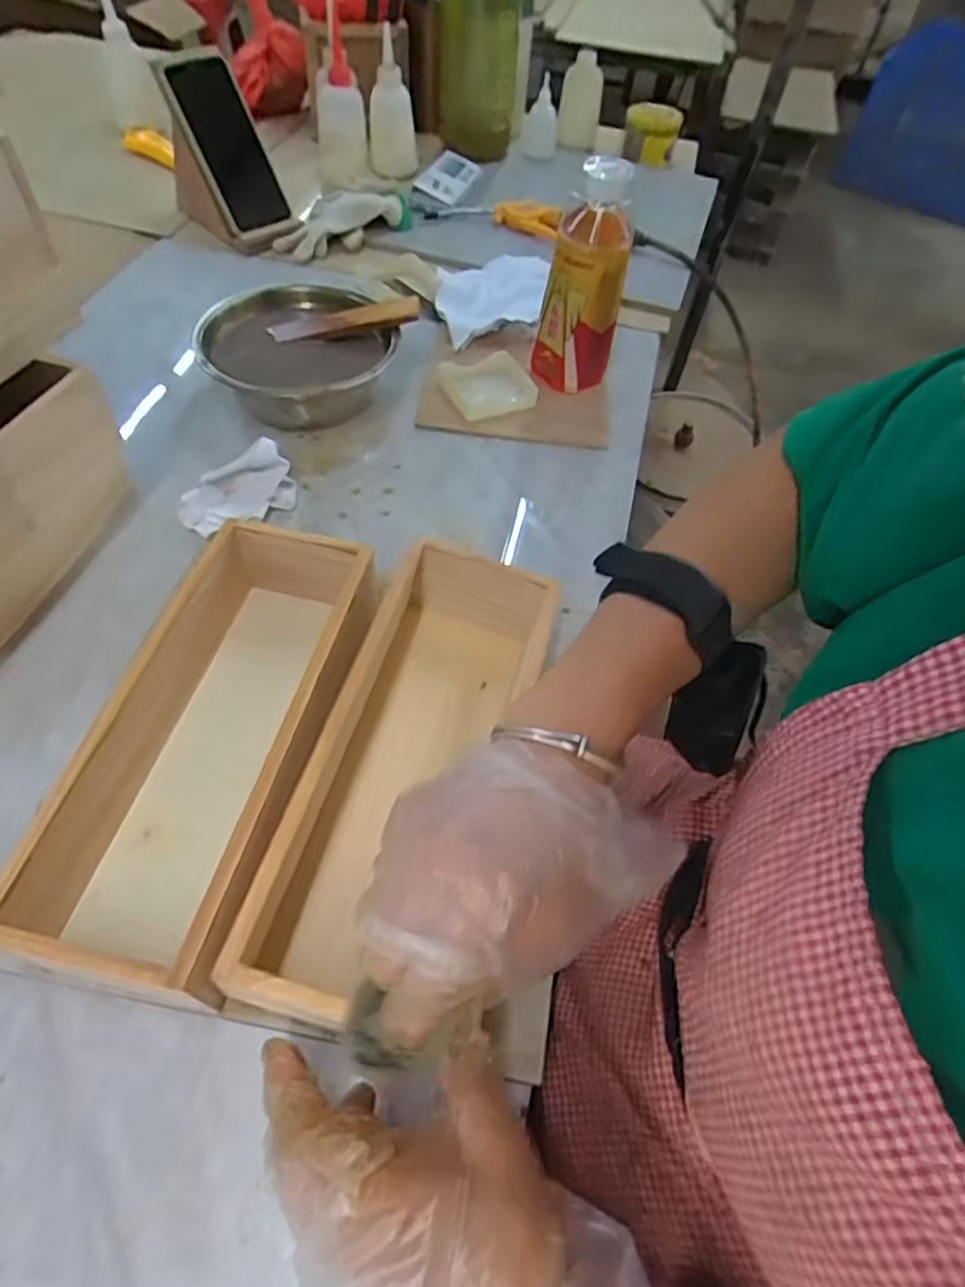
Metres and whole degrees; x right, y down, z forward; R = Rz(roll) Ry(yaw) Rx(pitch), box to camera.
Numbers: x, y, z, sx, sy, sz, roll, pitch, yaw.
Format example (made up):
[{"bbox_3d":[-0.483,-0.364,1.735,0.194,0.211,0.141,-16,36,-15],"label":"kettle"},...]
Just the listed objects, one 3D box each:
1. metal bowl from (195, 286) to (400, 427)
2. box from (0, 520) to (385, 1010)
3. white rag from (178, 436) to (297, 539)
[{"bbox_3d":[-0.162,-0.262,0.625,0.157,0.068,0.166,2,54,-3],"label":"metal bowl"},{"bbox_3d":[-0.152,0.052,0.395,0.122,0.075,0.258,13,54,5],"label":"box"},{"bbox_3d":[-0.196,-0.126,0.540,0.092,0.043,0.061,-30,61,-24],"label":"white rag"}]

